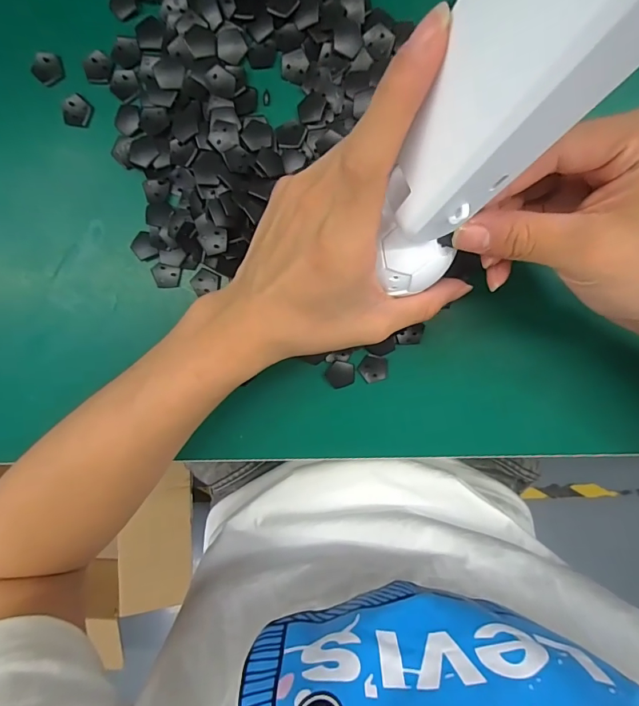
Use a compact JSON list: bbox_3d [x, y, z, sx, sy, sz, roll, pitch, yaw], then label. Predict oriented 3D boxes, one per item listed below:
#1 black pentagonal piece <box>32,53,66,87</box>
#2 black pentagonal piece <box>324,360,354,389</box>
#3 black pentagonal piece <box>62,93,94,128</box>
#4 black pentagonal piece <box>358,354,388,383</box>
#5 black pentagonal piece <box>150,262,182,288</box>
[{"bbox_3d":[-0.170,-0.178,0.263,0.016,0.005,0.018,45,94,-4],"label":"black pentagonal piece"},{"bbox_3d":[0.015,0.015,0.281,0.019,0.004,0.018,-35,95,3],"label":"black pentagonal piece"},{"bbox_3d":[-0.154,-0.153,0.265,0.017,0.004,0.019,25,95,-3],"label":"black pentagonal piece"},{"bbox_3d":[0.036,0.011,0.280,0.019,0.004,0.018,0,96,0],"label":"black pentagonal piece"},{"bbox_3d":[-0.102,-0.050,0.275,0.019,0.004,0.015,9,96,-1],"label":"black pentagonal piece"}]

